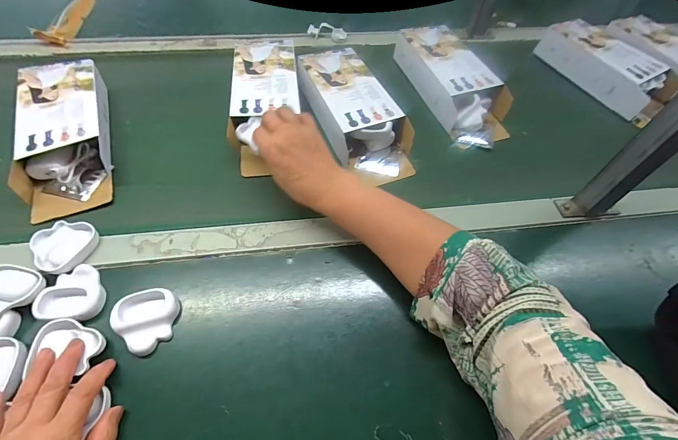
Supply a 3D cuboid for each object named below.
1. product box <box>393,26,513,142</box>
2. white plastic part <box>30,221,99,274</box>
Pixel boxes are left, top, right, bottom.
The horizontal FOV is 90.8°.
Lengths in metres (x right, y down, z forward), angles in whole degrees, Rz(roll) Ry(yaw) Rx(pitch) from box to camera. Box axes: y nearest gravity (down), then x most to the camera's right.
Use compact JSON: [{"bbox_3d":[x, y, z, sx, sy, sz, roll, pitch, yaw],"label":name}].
[{"bbox_3d":[0.185,-0.229,0.549,0.098,0.069,0.237,-16,55,-15],"label":"product box"},{"bbox_3d":[-0.322,0.029,0.388,0.065,0.017,0.063,2,52,-2],"label":"white plastic part"}]

